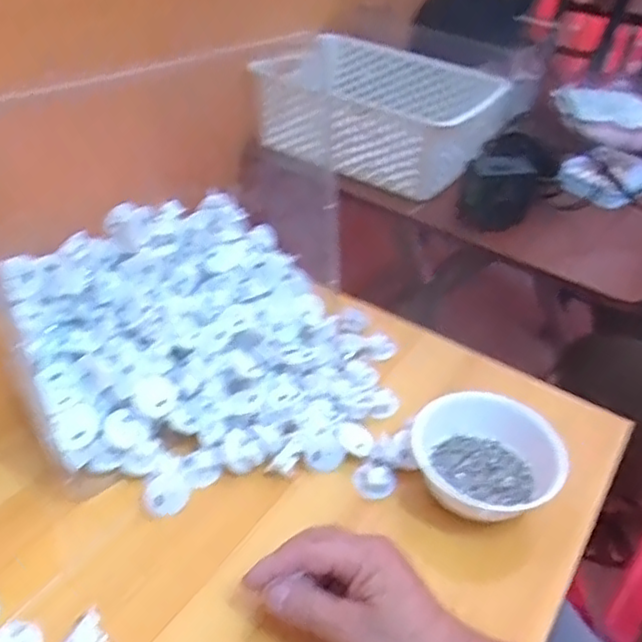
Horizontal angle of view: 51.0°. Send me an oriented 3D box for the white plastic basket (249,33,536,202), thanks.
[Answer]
[{"bbox_3d":[0.076,-0.294,0.924,0.302,0.119,0.204,26,43,21],"label":"white plastic basket"}]

